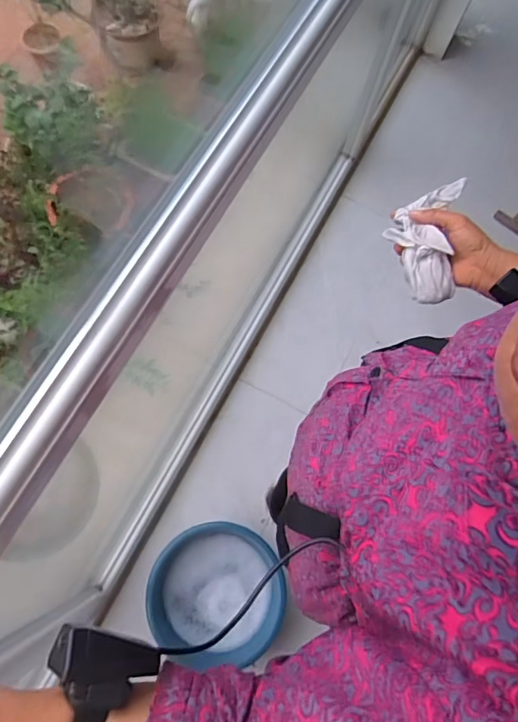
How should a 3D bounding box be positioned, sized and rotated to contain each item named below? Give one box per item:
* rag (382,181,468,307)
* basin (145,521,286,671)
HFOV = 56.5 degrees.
[{"bbox_3d":[0.211,-0.156,0.604,0.092,0.043,0.159,4,81,2],"label":"rag"},{"bbox_3d":[-0.109,0.624,1.315,0.363,0.105,0.347,16,72,0],"label":"basin"}]

